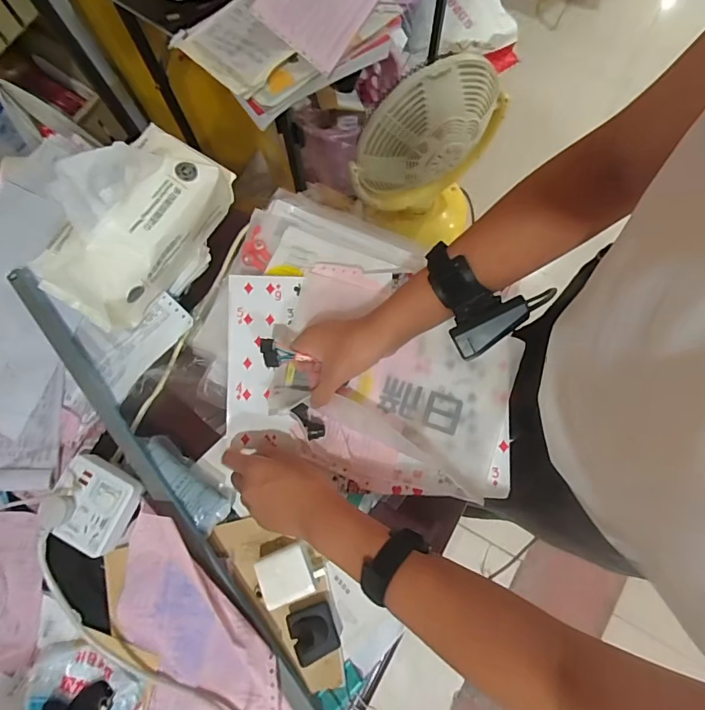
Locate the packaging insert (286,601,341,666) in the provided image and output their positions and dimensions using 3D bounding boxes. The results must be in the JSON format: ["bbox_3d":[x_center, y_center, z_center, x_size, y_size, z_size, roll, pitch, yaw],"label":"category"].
[{"bbox_3d":[-0.042,0.295,0.479,0.050,0.022,0.049,-24,76,-5],"label":"packaging insert"}]

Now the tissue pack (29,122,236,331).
[{"bbox_3d":[-0.246,-0.149,0.511,0.095,0.185,0.226,33,78,9],"label":"tissue pack"}]

